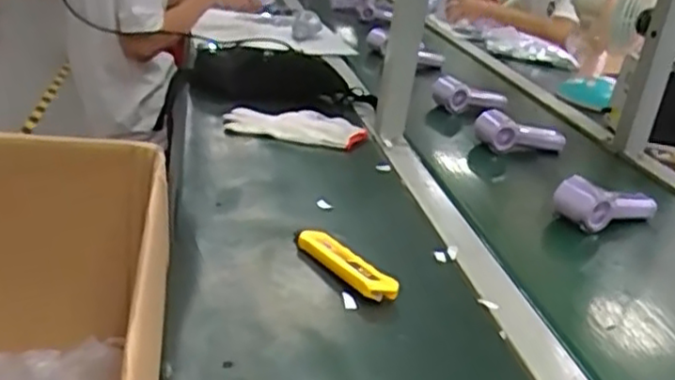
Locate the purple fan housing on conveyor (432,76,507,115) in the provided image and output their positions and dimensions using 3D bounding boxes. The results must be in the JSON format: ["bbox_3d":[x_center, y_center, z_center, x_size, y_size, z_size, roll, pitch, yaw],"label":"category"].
[{"bbox_3d":[0.270,-0.201,1.409,0.079,0.055,0.206,27,30,37],"label":"purple fan housing on conveyor"}]

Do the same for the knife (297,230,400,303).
[{"bbox_3d":[0.006,0.077,0.702,0.031,0.026,0.135,-11,29,-37],"label":"knife"}]

